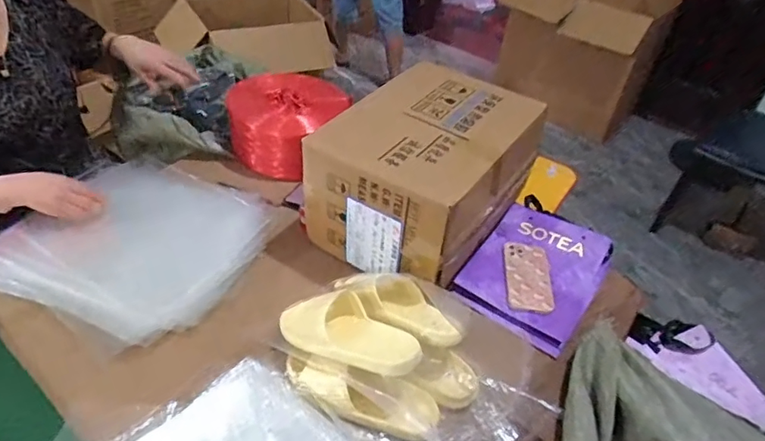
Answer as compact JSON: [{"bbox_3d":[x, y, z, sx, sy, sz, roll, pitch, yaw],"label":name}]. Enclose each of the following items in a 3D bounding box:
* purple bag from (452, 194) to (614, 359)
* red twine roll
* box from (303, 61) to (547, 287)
[{"bbox_3d":[0.292,0.082,0.984,0.216,0.037,0.306,28,54,21],"label":"purple bag"},{"bbox_3d":[-0.217,-0.220,1.194,0.221,0.146,0.234,24,44,19],"label":"red twine roll"},{"bbox_3d":[0.087,-0.093,0.972,0.276,0.225,0.374,30,46,24],"label":"box"}]

